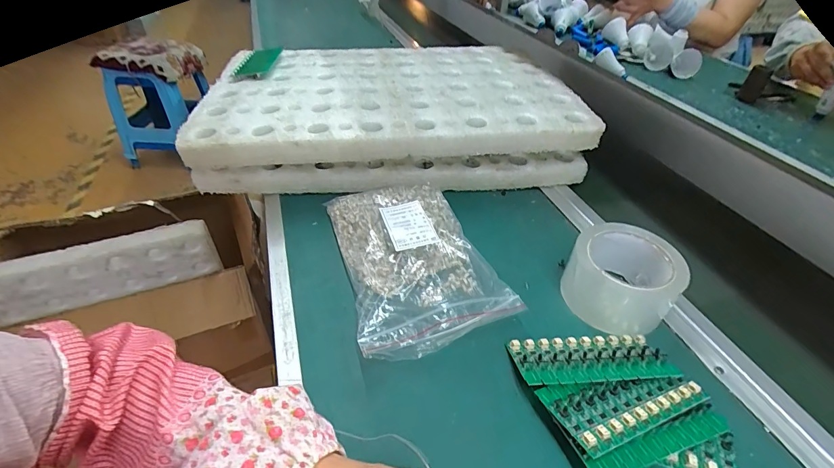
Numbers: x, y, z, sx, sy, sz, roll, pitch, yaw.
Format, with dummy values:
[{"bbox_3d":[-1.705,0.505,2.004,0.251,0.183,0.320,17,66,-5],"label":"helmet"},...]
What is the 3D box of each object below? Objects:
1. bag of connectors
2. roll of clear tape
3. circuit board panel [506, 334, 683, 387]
[{"bbox_3d":[-0.006,0.020,0.432,0.151,0.046,0.229,-10,43,-15],"label":"bag of connectors"},{"bbox_3d":[0.212,0.045,0.404,0.099,0.067,0.097,2,41,-2],"label":"roll of clear tape"},{"bbox_3d":[0.157,0.112,0.352,0.134,0.006,0.055,-2,25,-7],"label":"circuit board panel"}]

